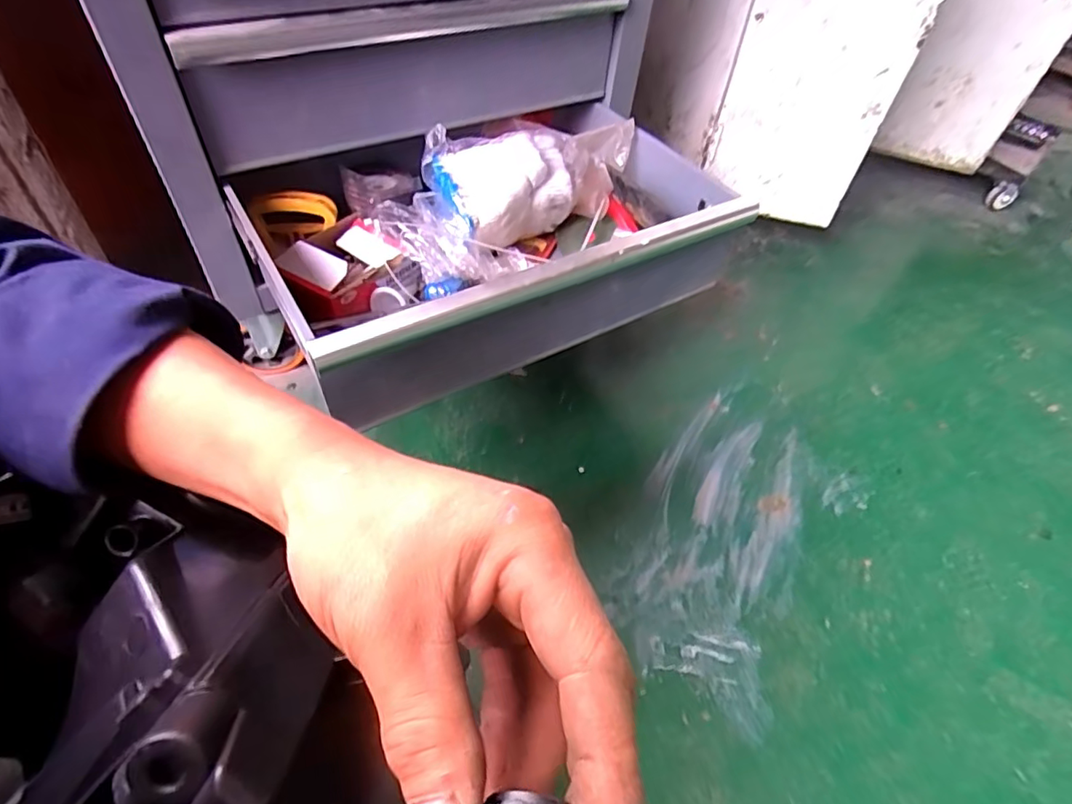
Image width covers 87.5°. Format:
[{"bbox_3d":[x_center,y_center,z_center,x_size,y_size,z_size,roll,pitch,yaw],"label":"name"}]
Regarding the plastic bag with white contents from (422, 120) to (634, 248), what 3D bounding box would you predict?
[{"bbox_3d":[0.002,-0.323,0.831,0.315,0.126,0.119,-22,56,-22],"label":"plastic bag with white contents"}]

